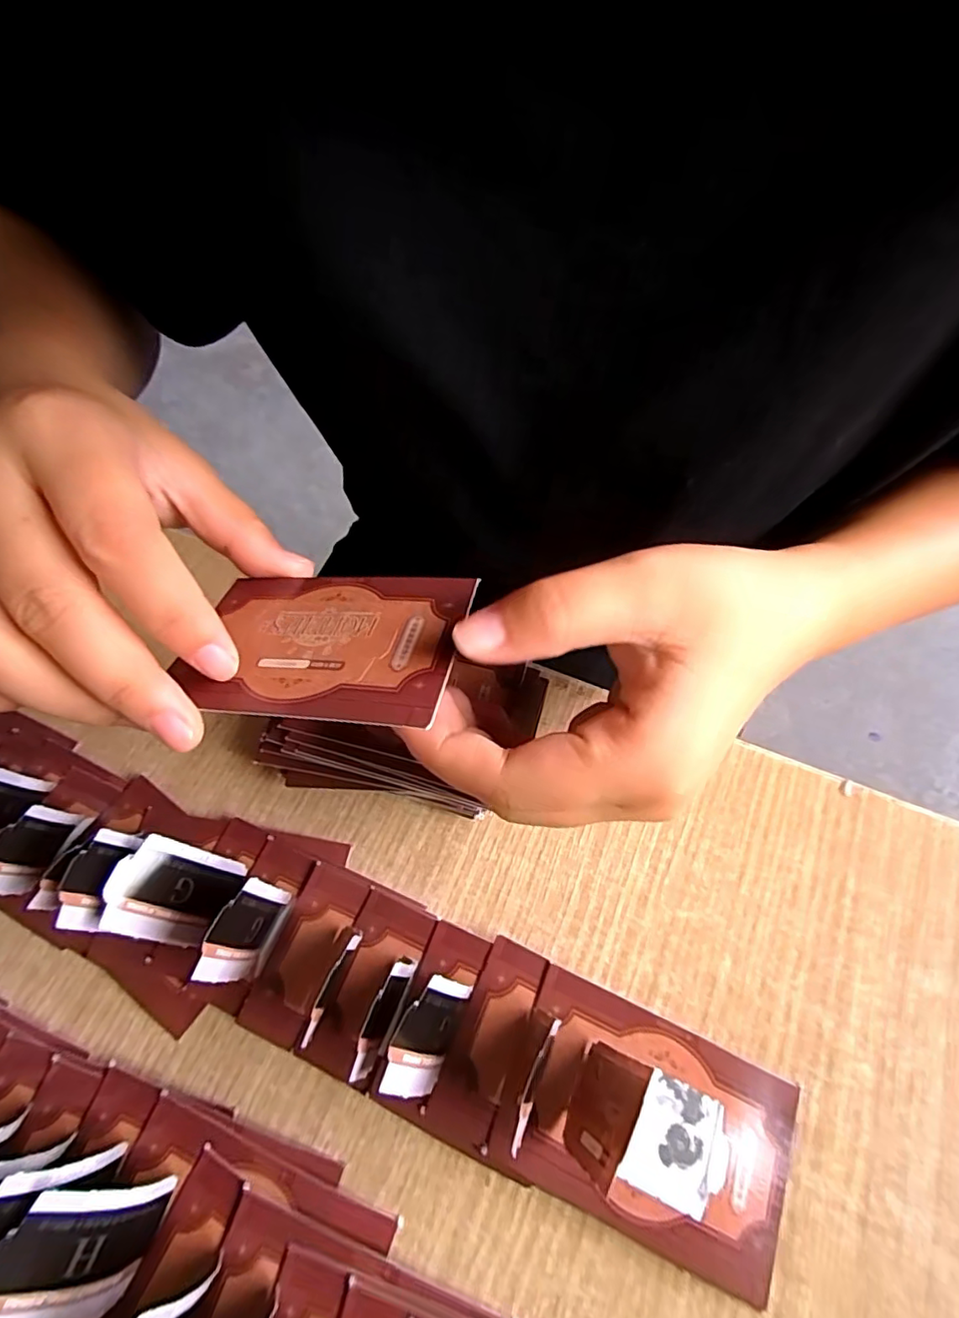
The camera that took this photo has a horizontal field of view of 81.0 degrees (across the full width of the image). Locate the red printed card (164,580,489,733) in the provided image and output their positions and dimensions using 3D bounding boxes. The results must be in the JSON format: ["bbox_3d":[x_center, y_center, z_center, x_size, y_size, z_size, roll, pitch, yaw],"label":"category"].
[{"bbox_3d":[-0.044,-0.007,0.157,0.077,0.004,0.054,2,49,15],"label":"red printed card"}]

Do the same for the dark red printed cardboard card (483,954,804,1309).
[{"bbox_3d":[0.049,0.130,0.153,0.083,0.048,0.054,20,65,14],"label":"dark red printed cardboard card"}]

